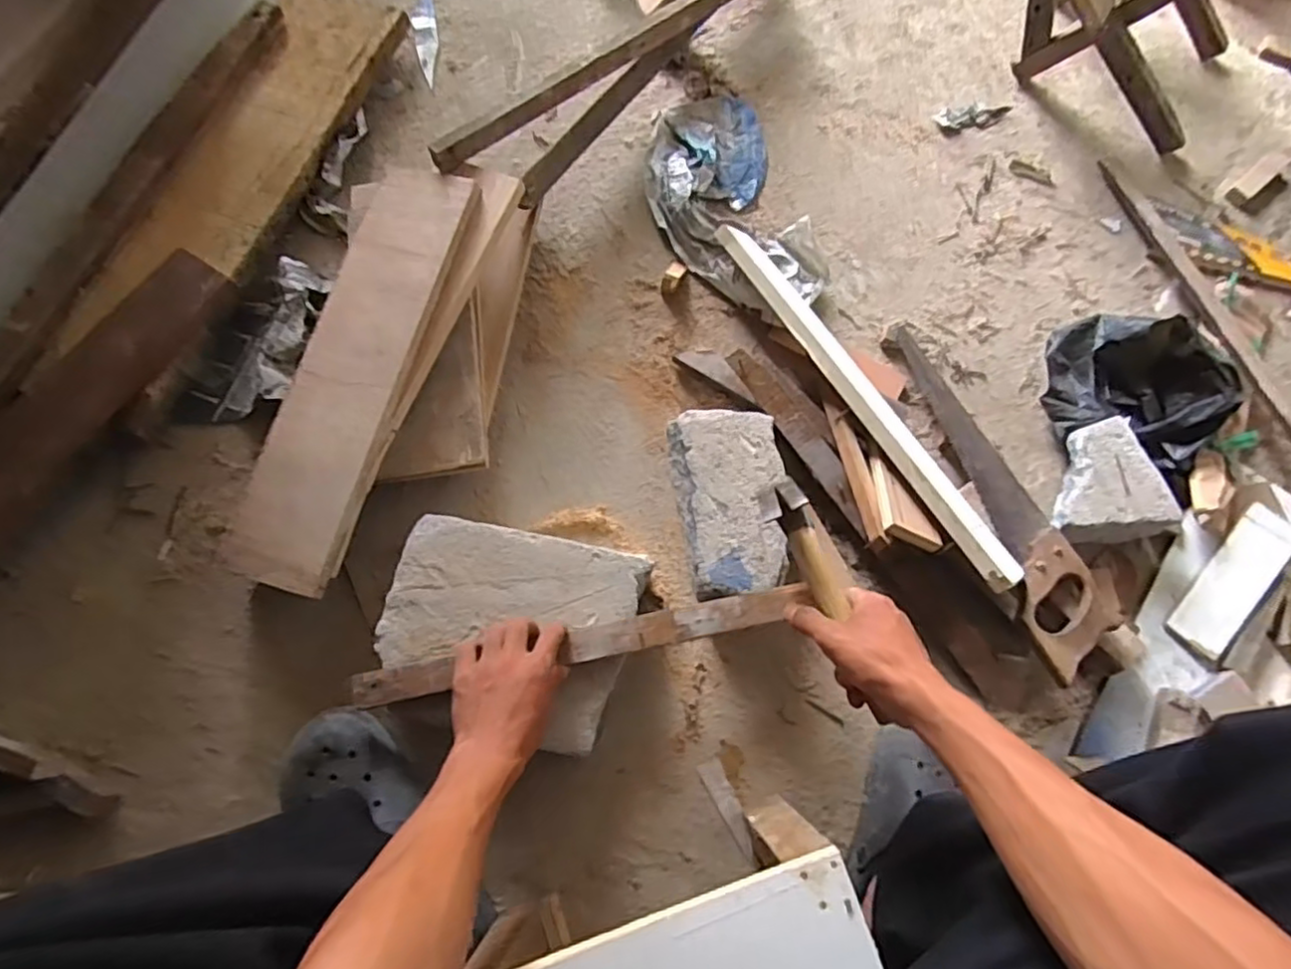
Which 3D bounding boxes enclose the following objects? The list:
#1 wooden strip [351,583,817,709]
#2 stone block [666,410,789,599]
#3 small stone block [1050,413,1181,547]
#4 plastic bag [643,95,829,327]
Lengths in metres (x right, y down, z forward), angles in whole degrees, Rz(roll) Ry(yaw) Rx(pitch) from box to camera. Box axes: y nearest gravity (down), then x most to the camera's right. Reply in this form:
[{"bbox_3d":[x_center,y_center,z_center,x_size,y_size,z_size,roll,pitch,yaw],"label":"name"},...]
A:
[{"bbox_3d":[-0.053,0.151,0.638,0.431,0.020,0.032,-11,74,-5],"label":"wooden strip"},{"bbox_3d":[0.093,0.022,0.740,0.113,0.074,0.205,-5,73,-4],"label":"stone block"},{"bbox_3d":[0.512,-0.003,0.746,0.139,0.045,0.130,-8,73,-5],"label":"small stone block"},{"bbox_3d":[0.105,-0.369,0.872,0.180,0.054,0.351,-15,74,-7],"label":"plastic bag"}]

